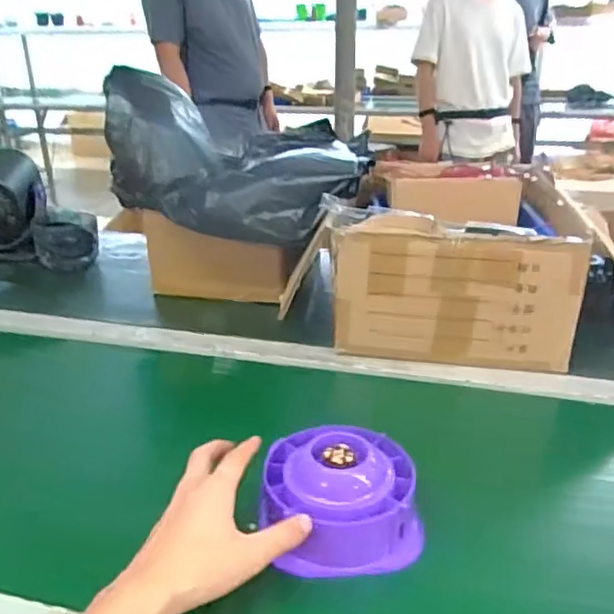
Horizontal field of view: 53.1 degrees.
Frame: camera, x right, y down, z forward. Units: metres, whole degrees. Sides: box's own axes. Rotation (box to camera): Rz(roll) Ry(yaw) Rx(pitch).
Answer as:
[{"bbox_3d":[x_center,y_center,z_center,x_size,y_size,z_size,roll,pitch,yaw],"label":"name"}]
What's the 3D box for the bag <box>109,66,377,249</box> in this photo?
[{"bbox_3d":[-0.114,-0.186,0.848,0.357,0.191,0.196,15,25,3],"label":"bag"}]

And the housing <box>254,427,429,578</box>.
[{"bbox_3d":[0.027,0.155,0.521,0.128,0.070,0.129,-2,24,-4],"label":"housing"}]

